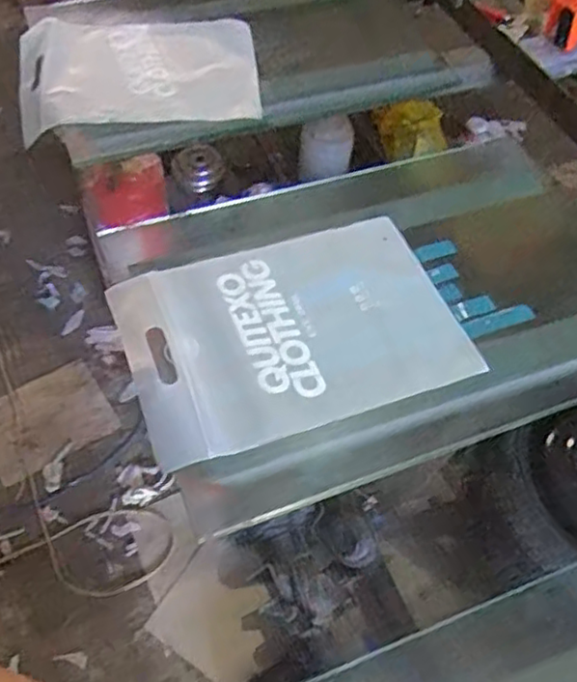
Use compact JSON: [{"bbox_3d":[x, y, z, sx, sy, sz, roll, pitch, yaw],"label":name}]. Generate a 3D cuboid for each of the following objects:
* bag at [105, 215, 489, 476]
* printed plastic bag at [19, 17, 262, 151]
[{"bbox_3d":[0.004,-0.019,0.744,0.362,0.030,0.252,-16,58,-14],"label":"bag"},{"bbox_3d":[-0.234,-0.419,1.040,0.368,0.054,0.263,-9,56,-9],"label":"printed plastic bag"}]

